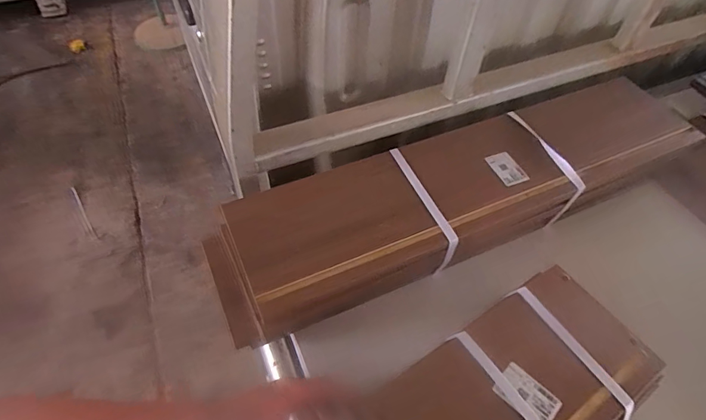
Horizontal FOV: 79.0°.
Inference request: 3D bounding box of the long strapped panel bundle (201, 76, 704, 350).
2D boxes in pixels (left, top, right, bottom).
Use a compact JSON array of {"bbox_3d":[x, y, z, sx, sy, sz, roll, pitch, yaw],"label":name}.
[{"bbox_3d":[0.167,-0.024,0.651,0.749,0.100,0.182,-19,57,-15],"label":"long strapped panel bundle"}]

